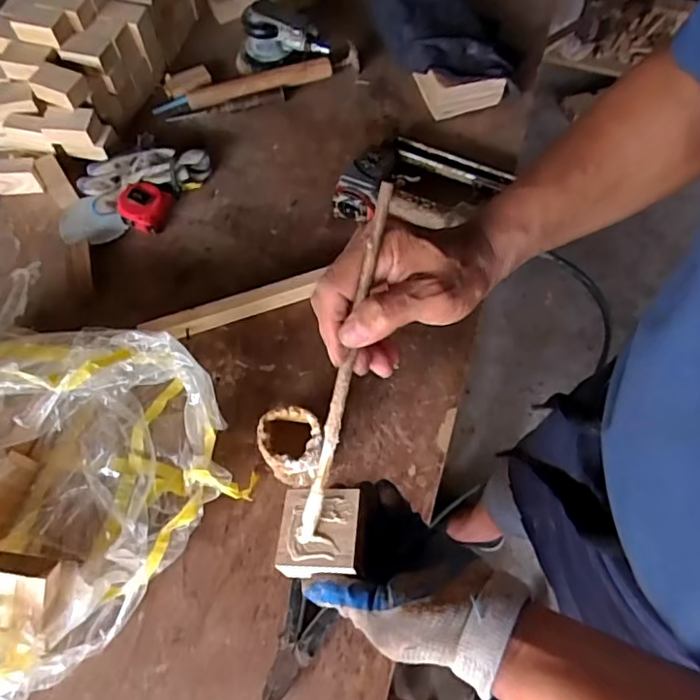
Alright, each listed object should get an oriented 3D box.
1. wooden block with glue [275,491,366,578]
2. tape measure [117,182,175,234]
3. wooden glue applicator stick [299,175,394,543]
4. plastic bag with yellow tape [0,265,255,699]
[{"bbox_3d":[-0.020,0.142,0.427,0.063,0.030,0.062,-6,53,11],"label":"wooden block with glue"},{"bbox_3d":[-0.277,-0.195,0.746,0.062,0.035,0.062,22,67,11],"label":"tape measure"},{"bbox_3d":[-0.005,0.021,0.370,0.012,0.009,0.261,16,110,9],"label":"wooden glue applicator stick"},{"bbox_3d":[-0.311,0.104,0.563,0.342,0.122,0.331,41,72,18],"label":"plastic bag with yellow tape"}]

